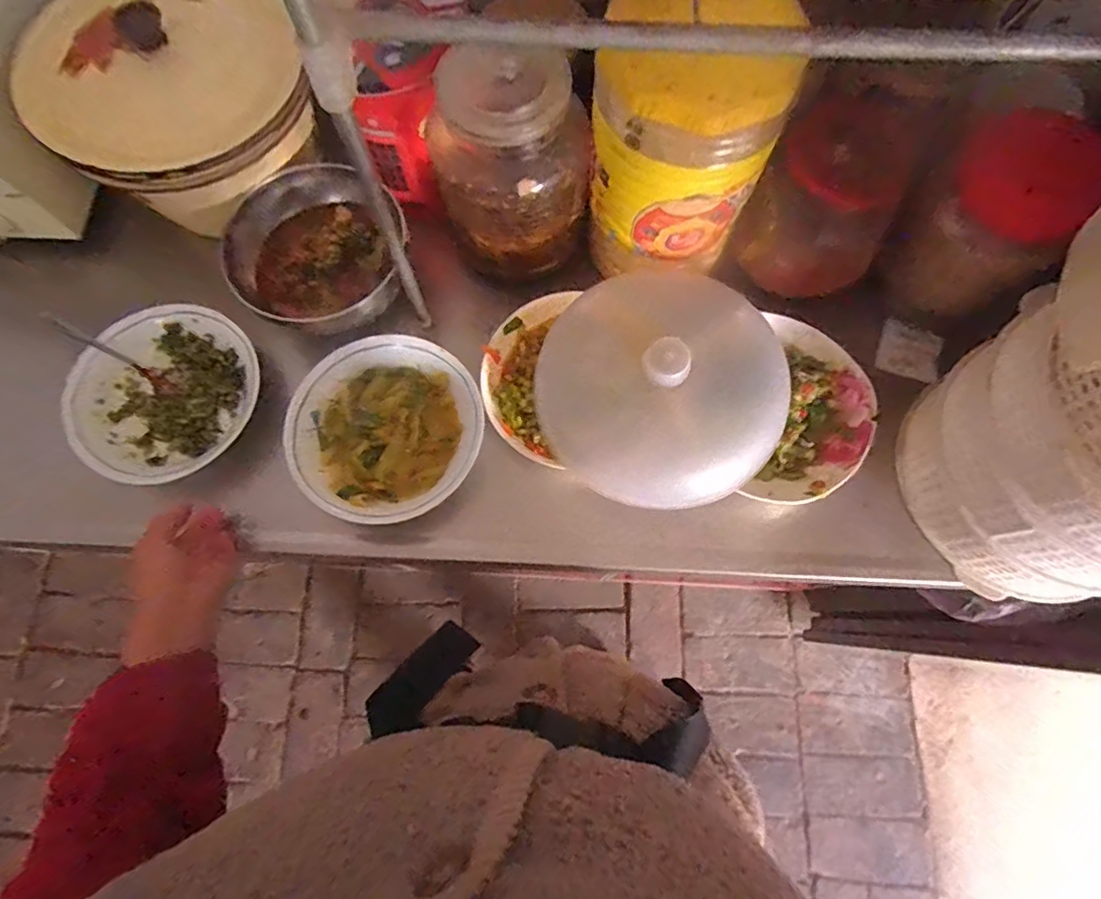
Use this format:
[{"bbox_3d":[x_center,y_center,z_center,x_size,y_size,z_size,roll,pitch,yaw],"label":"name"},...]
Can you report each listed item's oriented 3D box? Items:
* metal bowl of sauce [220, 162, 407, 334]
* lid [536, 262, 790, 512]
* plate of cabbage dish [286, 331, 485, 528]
[{"bbox_3d":[-0.226,-0.191,0.547,0.173,0.053,0.158,44,82,6],"label":"metal bowl of sauce"},{"bbox_3d":[0.098,-0.062,0.498,0.207,0.062,0.218,0,80,-1],"label":"lid"},{"bbox_3d":[-0.153,-0.022,0.531,0.171,0.036,0.176,0,80,-1],"label":"plate of cabbage dish"}]

